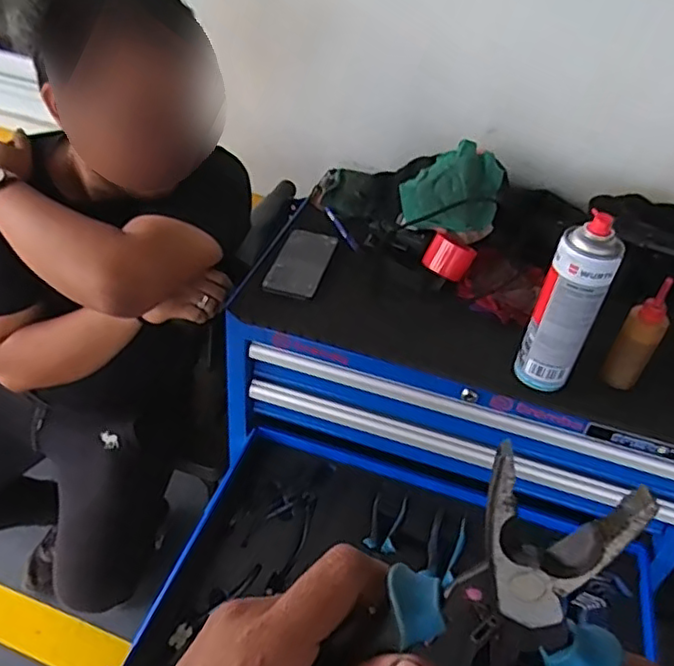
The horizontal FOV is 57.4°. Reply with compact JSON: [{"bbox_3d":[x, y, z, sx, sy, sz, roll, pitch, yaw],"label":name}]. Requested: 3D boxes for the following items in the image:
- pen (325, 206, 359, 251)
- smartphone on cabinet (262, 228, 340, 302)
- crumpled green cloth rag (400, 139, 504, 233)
[{"bbox_3d":[0.008,-0.172,1.007,0.016,0.008,0.145,-9,42,-18],"label":"pen"},{"bbox_3d":[-0.052,-0.106,0.923,0.075,0.014,0.160,13,40,8],"label":"smartphone on cabinet"},{"bbox_3d":[0.178,-0.221,0.966,0.150,0.105,0.127,18,41,14],"label":"crumpled green cloth rag"}]

